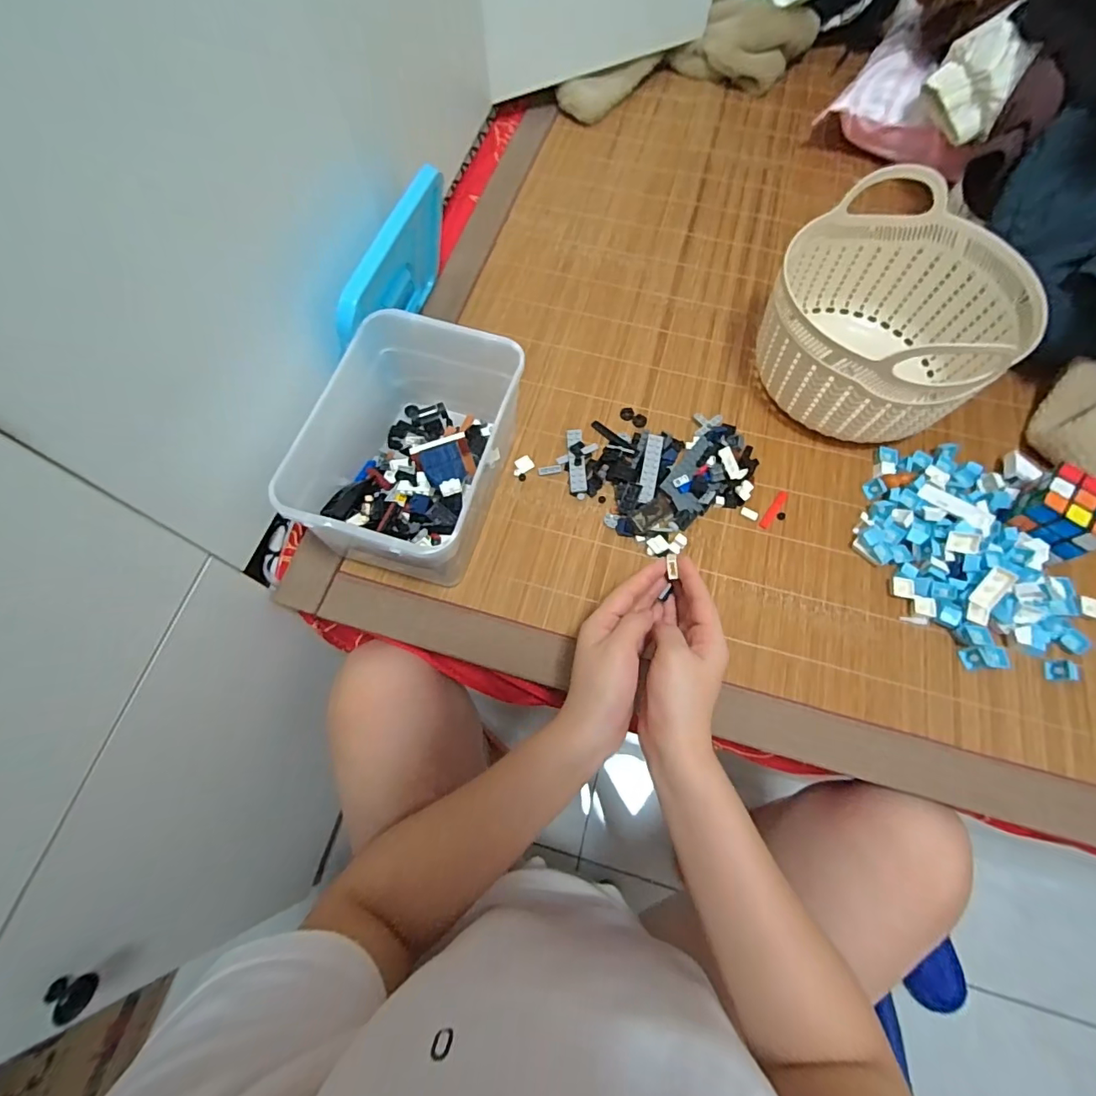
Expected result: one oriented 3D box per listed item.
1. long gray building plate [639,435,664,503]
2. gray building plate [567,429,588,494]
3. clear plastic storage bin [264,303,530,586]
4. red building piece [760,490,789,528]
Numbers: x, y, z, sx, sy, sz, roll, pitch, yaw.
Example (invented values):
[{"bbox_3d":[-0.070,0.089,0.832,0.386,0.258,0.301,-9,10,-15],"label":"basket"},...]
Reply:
[{"bbox_3d":[0.105,-0.080,0.511,0.017,0.007,0.079,11,68,6],"label":"long gray building plate"},{"bbox_3d":[0.030,-0.091,0.520,0.018,0.006,0.076,-4,70,3],"label":"gray building plate"},{"bbox_3d":[-0.117,-0.081,0.460,0.150,0.121,0.208,16,69,8],"label":"clear plastic storage bin"},{"bbox_3d":[0.226,-0.039,0.501,0.009,0.004,0.047,35,72,14],"label":"red building piece"}]

